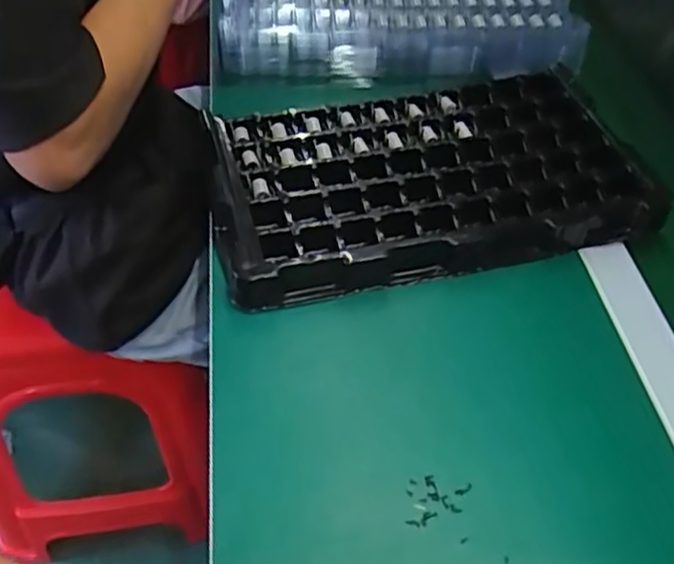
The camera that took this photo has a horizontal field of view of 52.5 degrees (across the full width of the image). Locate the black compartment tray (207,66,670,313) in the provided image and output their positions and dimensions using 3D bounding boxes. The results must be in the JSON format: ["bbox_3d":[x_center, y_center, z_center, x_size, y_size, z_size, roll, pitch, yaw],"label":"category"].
[{"bbox_3d":[0.075,-0.096,0.594,0.364,0.030,0.212,-11,52,-9],"label":"black compartment tray"}]

